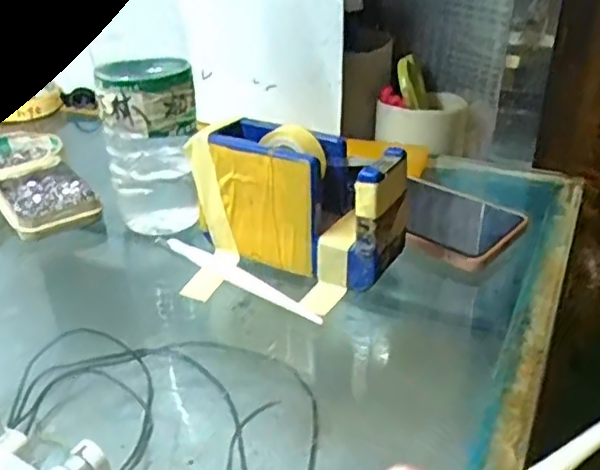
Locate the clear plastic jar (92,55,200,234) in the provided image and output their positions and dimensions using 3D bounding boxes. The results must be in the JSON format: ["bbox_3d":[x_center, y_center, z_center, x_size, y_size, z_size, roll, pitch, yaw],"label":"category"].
[{"bbox_3d":[-0.103,-0.064,0.446,0.061,0.106,0.058,-8,31,-12],"label":"clear plastic jar"}]

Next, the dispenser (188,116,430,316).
[{"bbox_3d":[0.001,-0.020,0.403,0.132,0.088,0.046,17,35,28],"label":"dispenser"}]

